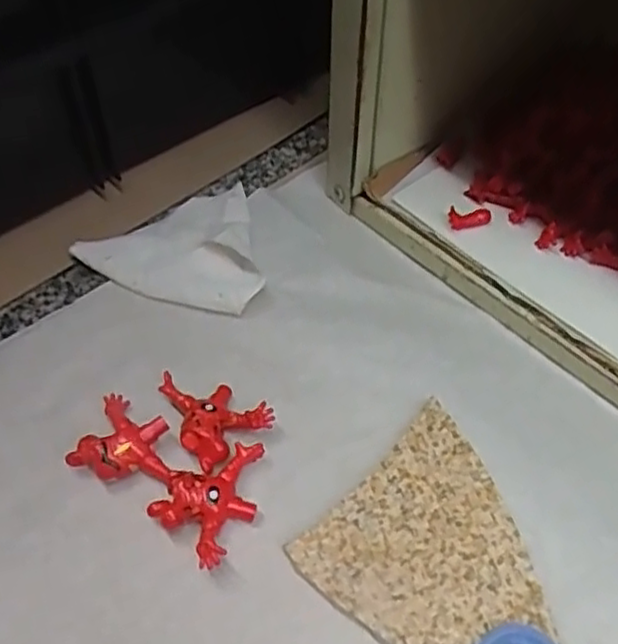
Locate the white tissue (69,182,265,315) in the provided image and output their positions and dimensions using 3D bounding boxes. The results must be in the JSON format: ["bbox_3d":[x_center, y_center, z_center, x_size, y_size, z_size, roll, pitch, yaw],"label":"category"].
[{"bbox_3d":[-0.066,-0.032,0.337,0.080,0.015,0.072,-8,52,-10],"label":"white tissue"}]

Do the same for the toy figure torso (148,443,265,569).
[{"bbox_3d":[-0.035,0.063,0.265,0.033,0.012,0.047,26,54,17],"label":"toy figure torso"}]

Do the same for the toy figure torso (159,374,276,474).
[{"bbox_3d":[-0.042,0.036,0.288,0.033,0.014,0.046,-34,60,-27],"label":"toy figure torso"}]

